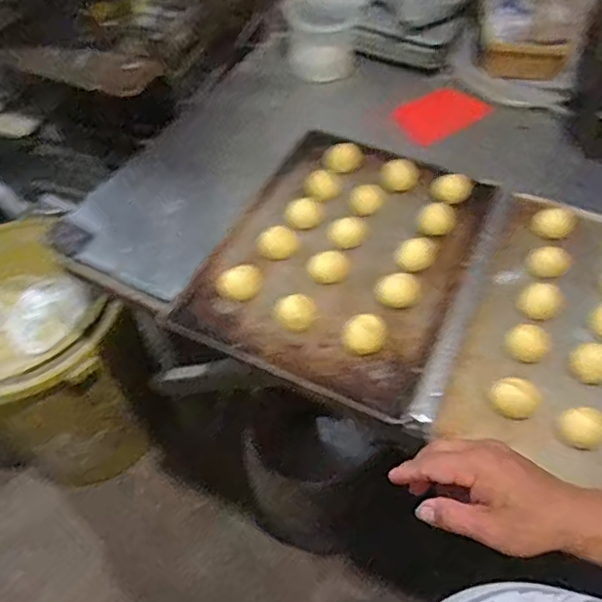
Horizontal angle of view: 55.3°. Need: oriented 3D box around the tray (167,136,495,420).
[{"bbox_3d":[0.066,-0.078,0.797,0.334,0.041,0.444,20,56,16],"label":"tray"}]

